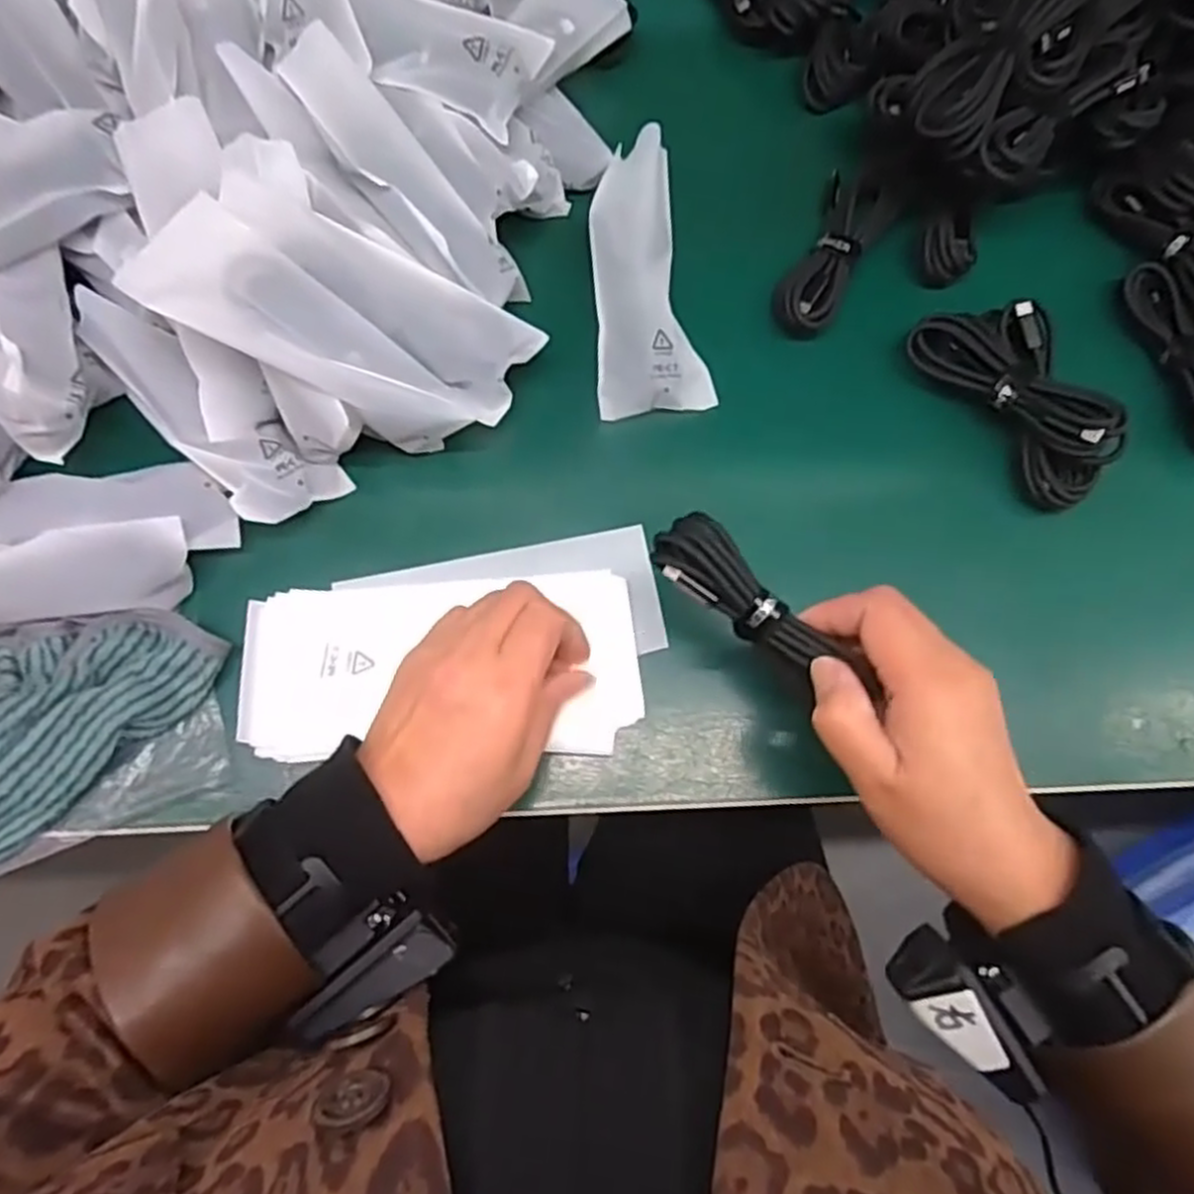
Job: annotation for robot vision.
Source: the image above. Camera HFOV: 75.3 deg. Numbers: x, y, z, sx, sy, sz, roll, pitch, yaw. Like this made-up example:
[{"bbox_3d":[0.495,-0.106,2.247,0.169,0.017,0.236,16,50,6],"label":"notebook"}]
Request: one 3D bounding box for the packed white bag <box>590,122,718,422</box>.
[{"bbox_3d":[0.021,-0.174,0.414,0.058,0.033,0.149,-10,77,-2],"label":"packed white bag"}]

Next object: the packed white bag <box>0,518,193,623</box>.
[{"bbox_3d":[-0.276,-0.010,0.367,0.154,0.022,0.044,-6,77,-1],"label":"packed white bag"}]

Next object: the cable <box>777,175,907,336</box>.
[{"bbox_3d":[0.134,-0.195,0.431,0.039,0.019,0.108,25,78,6],"label":"cable"}]

